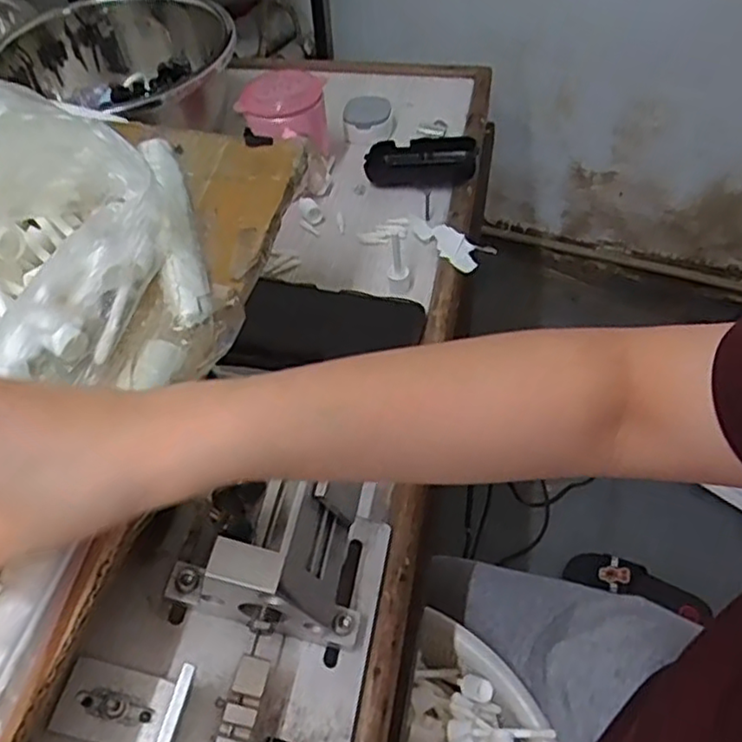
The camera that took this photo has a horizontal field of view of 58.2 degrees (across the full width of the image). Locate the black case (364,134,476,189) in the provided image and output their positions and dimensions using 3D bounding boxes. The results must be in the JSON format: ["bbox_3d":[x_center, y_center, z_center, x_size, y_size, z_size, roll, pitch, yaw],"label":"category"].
[{"bbox_3d":[0.052,-0.218,0.688,0.109,0.027,0.046,3,52,6],"label":"black case"}]

